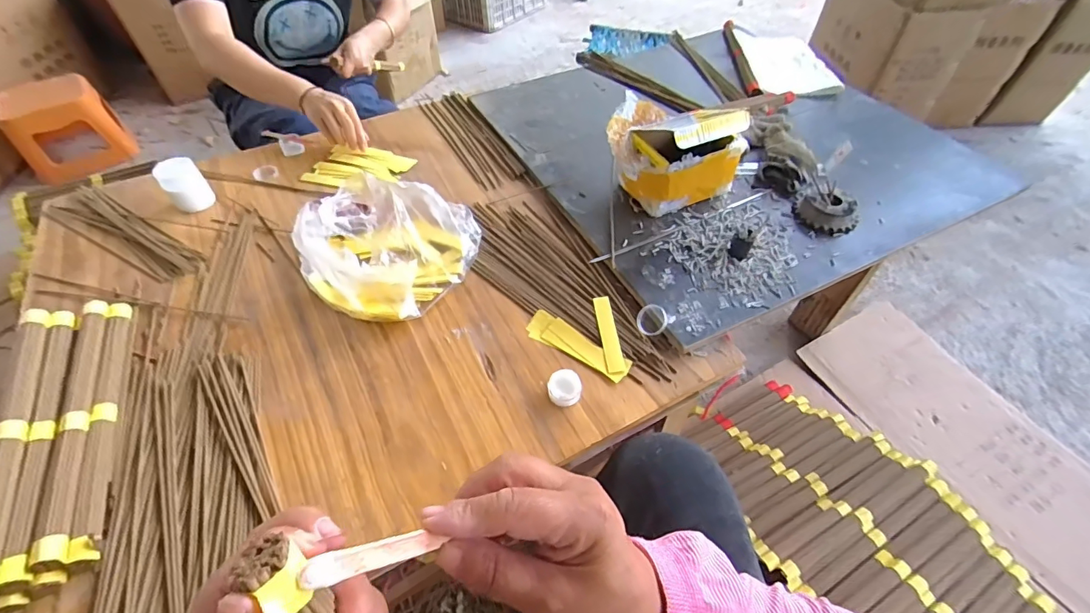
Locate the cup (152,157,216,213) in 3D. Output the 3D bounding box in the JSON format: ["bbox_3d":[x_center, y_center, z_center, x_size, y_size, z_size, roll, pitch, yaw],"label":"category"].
[{"bbox_3d":[-0.558,-0.189,0.740,0.056,0.067,0.054,-36,58,-25],"label":"cup"}]

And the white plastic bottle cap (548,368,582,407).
[{"bbox_3d":[0.022,0.092,0.538,0.036,0.022,0.034,-1,50,1],"label":"white plastic bottle cap"}]

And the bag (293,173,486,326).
[{"bbox_3d":[-0.217,-0.099,0.642,0.220,0.089,0.227,17,53,15],"label":"bag"}]

